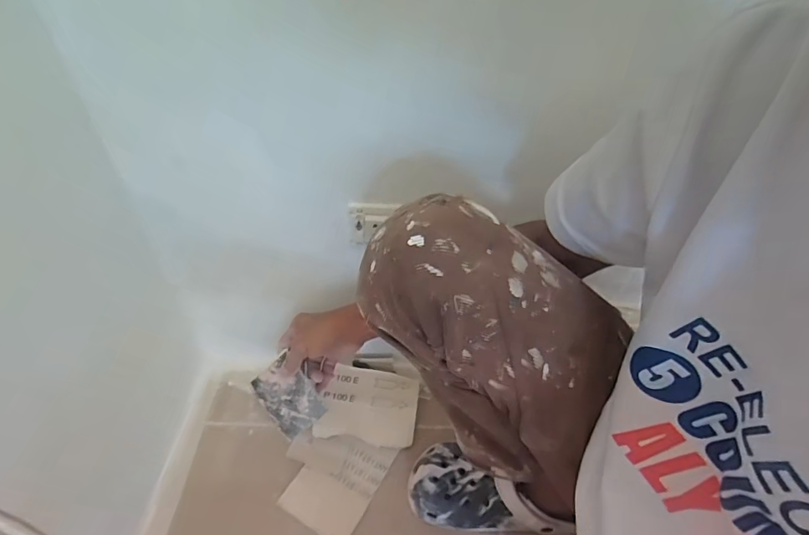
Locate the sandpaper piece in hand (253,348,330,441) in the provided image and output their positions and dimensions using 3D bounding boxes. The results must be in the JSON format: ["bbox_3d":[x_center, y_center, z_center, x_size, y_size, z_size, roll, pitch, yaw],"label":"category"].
[{"bbox_3d":[-0.156,0.173,0.589,0.071,0.008,0.101,-47,72,8],"label":"sandpaper piece in hand"}]

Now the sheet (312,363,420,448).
[{"bbox_3d":[-0.053,0.208,0.666,0.142,0.009,0.107,6,62,6],"label":"sheet"}]

